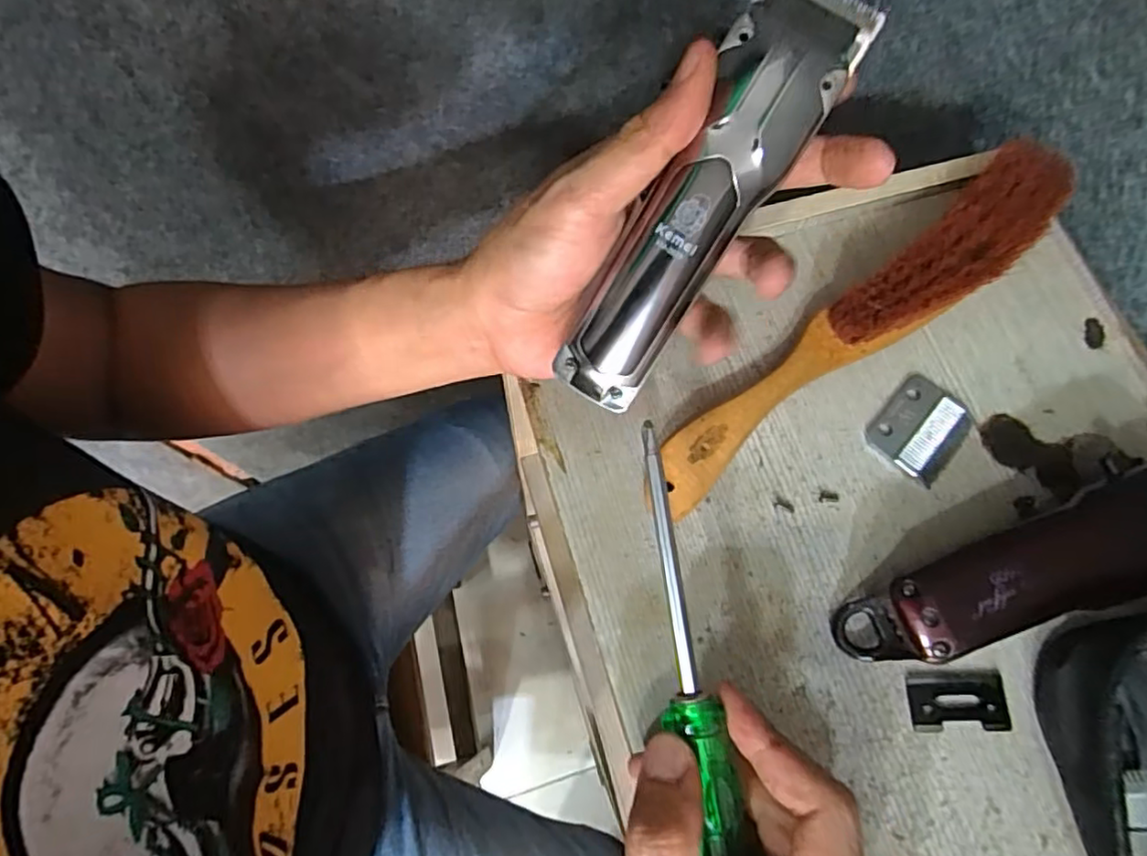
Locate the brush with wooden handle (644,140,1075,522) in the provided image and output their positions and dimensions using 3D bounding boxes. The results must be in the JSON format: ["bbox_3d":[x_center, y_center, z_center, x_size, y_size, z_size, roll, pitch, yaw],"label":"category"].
[{"bbox_3d":[0.139,-0.047,0.302,0.255,0.040,0.040,-38,77,-14],"label":"brush with wooden handle"}]

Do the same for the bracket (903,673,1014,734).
[{"bbox_3d":[0.161,0.114,0.265,0.041,0.004,0.023,0,71,-2],"label":"bracket"}]

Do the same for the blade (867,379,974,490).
[{"bbox_3d":[0.166,-0.001,0.304,0.037,0.004,0.047,39,74,10],"label":"blade"}]

